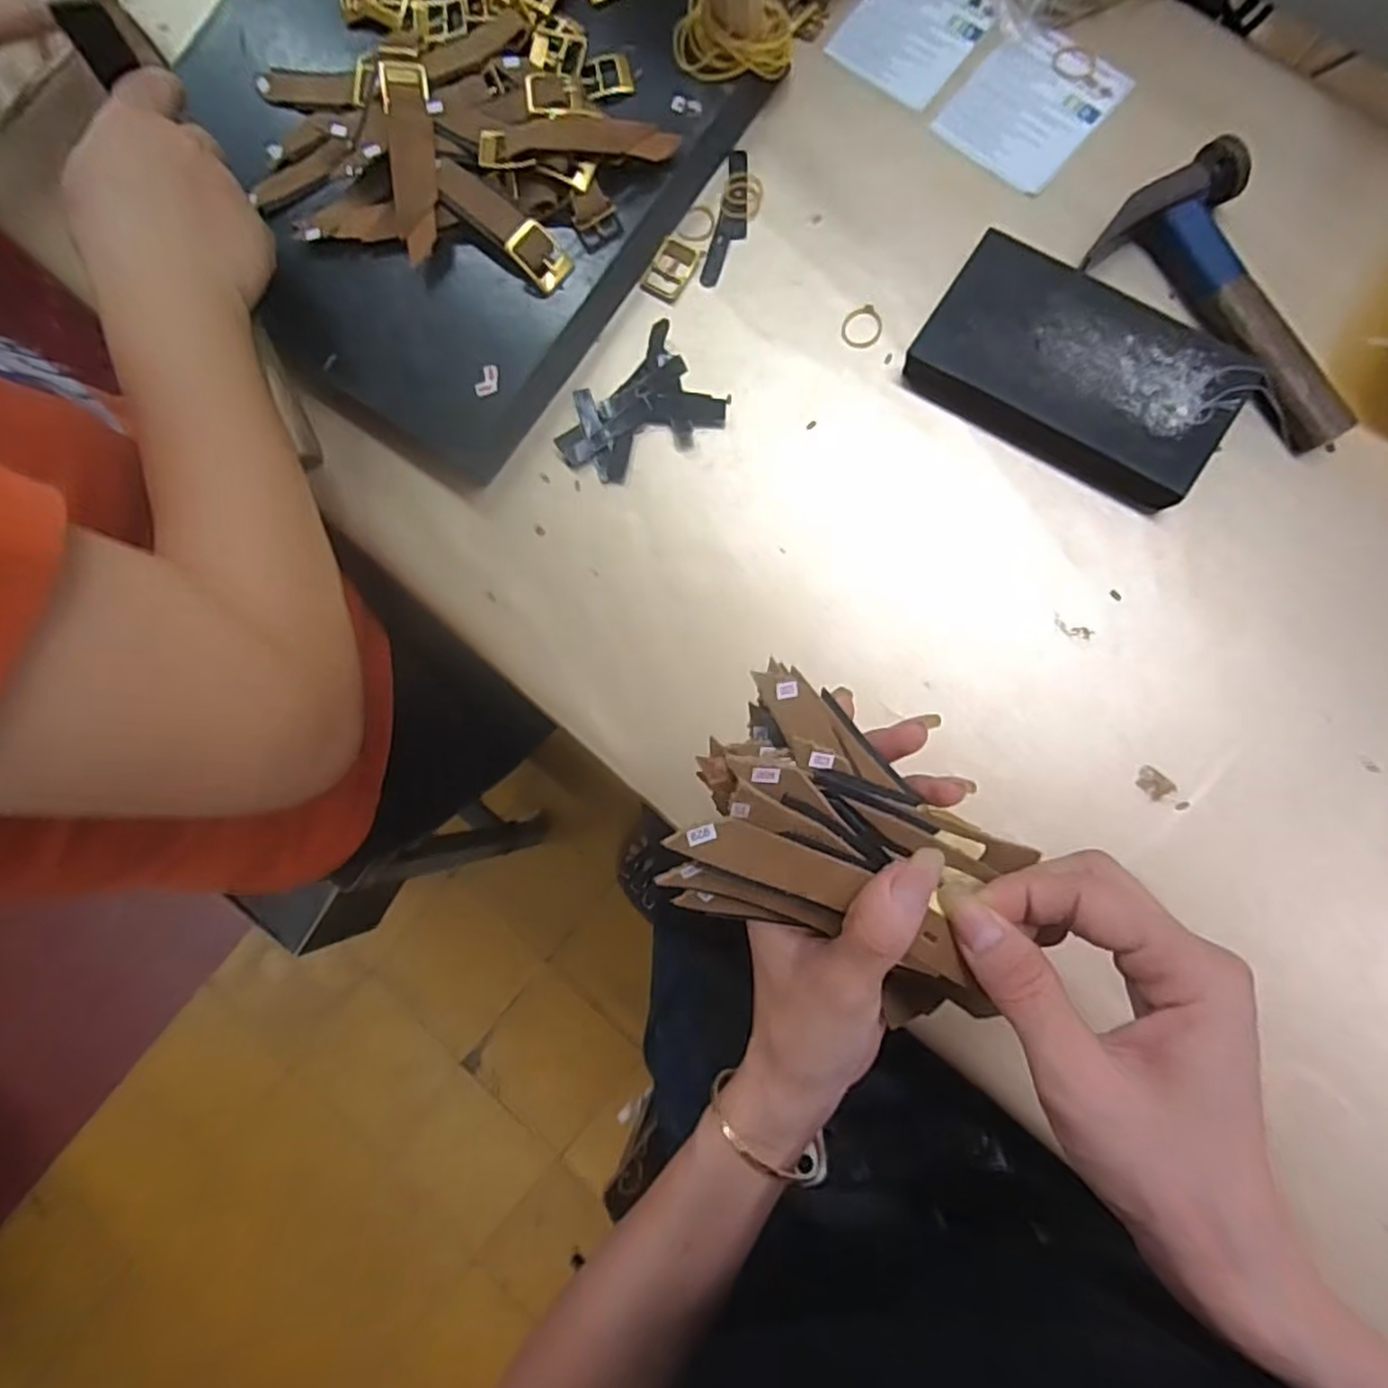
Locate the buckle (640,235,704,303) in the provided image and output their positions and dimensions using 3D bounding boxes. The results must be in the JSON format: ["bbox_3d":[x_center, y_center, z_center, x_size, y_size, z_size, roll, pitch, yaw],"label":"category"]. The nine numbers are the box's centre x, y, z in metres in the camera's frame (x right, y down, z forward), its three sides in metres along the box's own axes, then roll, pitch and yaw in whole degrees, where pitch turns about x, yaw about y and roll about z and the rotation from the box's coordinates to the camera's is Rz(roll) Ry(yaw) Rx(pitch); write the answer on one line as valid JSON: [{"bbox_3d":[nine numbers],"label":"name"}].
[{"bbox_3d":[-0.013,-0.242,0.408,0.023,0.005,0.034,30,89,8],"label":"buckle"}]

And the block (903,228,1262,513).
[{"bbox_3d":[0.198,-0.169,0.369,0.150,0.023,0.089,34,89,8],"label":"block"}]

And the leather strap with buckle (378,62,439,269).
[{"bbox_3d":[-0.151,-0.290,0.393,0.025,0.023,0.107,-7,82,4],"label":"leather strap with buckle"}]

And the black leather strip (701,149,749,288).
[{"bbox_3d":[0.022,-0.270,0.407,0.018,0.004,0.081,13,86,8],"label":"black leather strip"}]

